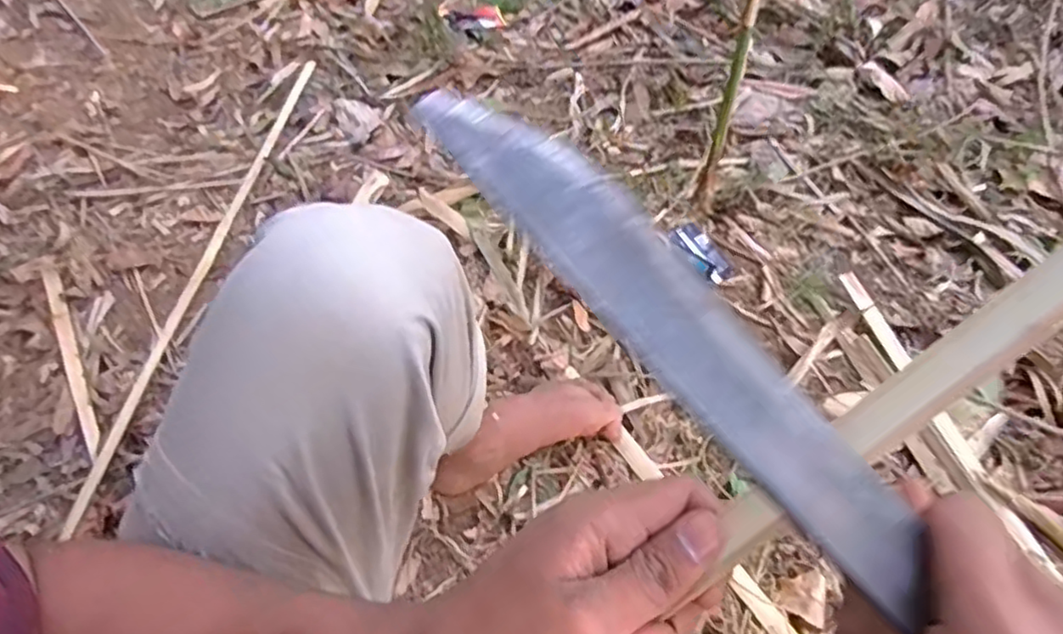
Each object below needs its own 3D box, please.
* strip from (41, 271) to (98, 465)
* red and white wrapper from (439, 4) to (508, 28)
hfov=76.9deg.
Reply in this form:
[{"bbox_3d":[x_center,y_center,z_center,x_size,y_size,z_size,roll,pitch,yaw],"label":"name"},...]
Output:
[{"bbox_3d":[-0.530,0.046,0.769,0.015,0.010,0.282,-22,60,-23],"label":"strip"},{"bbox_3d":[-0.115,-0.582,1.296,0.120,0.013,0.080,-8,54,-7],"label":"red and white wrapper"}]

